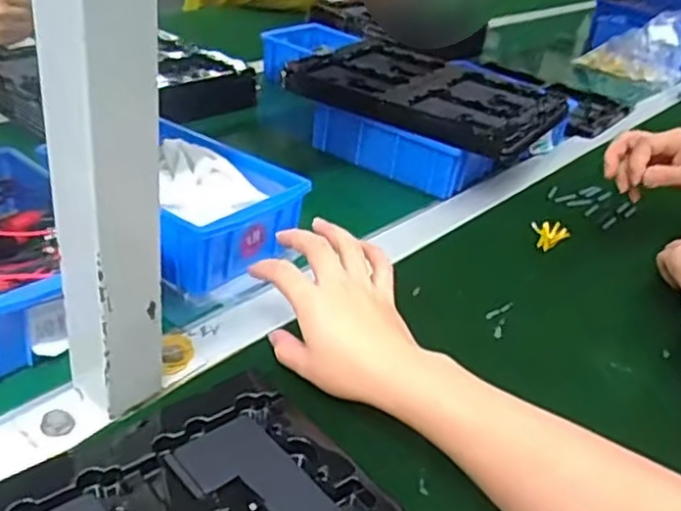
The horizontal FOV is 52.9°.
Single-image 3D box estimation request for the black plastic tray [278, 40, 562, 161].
[{"bbox_3d":[0.104,-0.198,0.826,0.298,0.030,0.214,24,36,24],"label":"black plastic tray"}]

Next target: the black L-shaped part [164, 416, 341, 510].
[{"bbox_3d":[-0.047,0.130,0.387,0.097,0.004,0.057,32,40,33],"label":"black L-shaped part"}]

